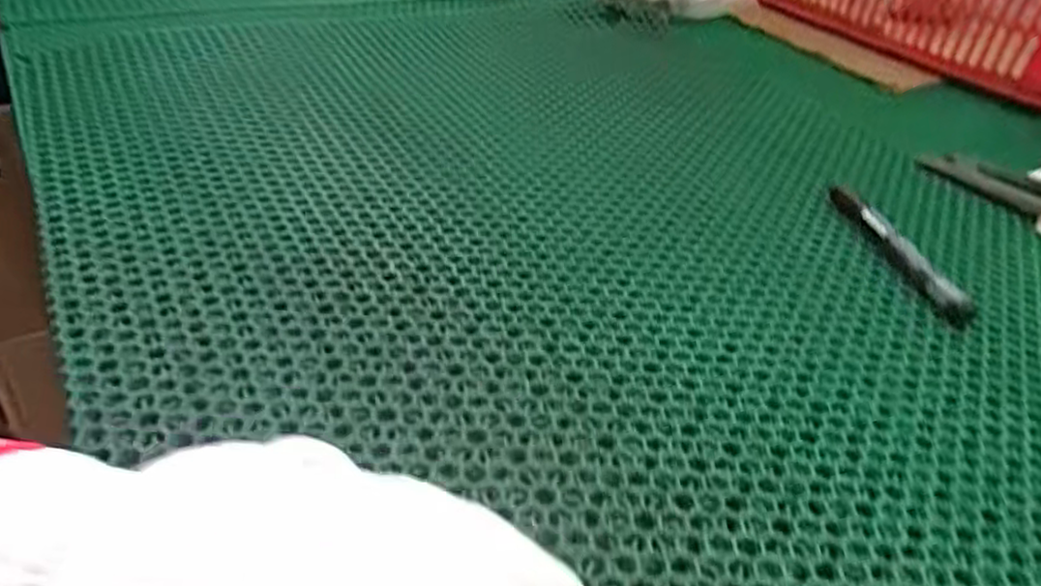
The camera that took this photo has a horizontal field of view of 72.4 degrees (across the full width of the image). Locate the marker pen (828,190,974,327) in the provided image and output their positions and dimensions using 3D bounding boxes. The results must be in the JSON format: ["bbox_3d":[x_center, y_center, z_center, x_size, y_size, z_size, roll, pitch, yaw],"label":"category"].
[{"bbox_3d":[0.254,-0.032,0.484,0.022,0.017,0.155,-3,40,-13],"label":"marker pen"}]

